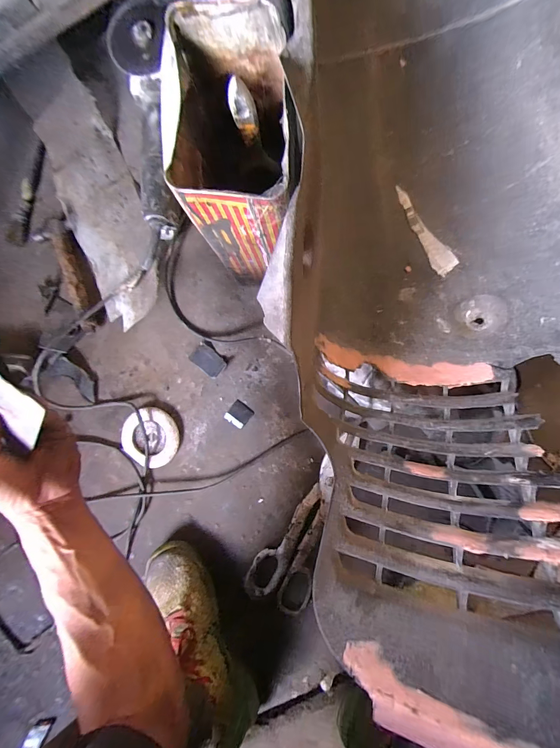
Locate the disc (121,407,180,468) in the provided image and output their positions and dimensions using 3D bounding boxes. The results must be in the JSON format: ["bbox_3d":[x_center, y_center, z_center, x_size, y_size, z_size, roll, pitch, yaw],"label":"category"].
[{"bbox_3d":[-0.204,0.100,0.513,0.086,0.021,0.090,0,89,9],"label":"disc"}]

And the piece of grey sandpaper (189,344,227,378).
[{"bbox_3d":[-0.113,-0.021,0.506,0.053,0.010,0.033,41,95,7],"label":"piece of grey sandpaper"}]

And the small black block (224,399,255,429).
[{"bbox_3d":[-0.063,0.063,0.502,0.034,0.007,0.036,39,95,7],"label":"small black block"}]

